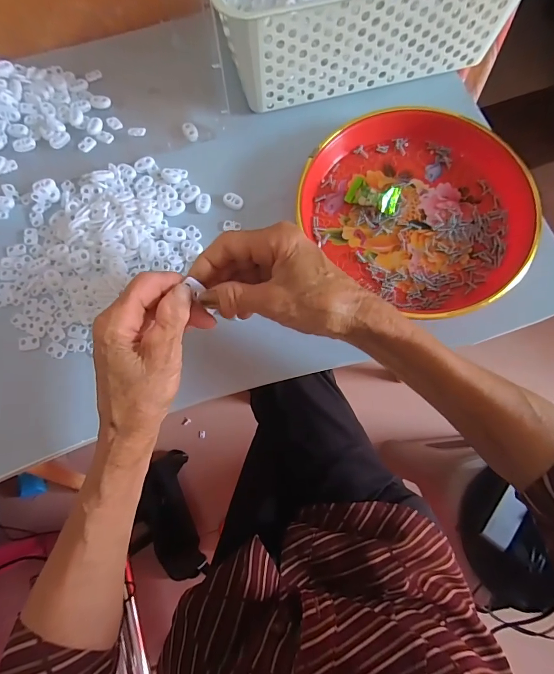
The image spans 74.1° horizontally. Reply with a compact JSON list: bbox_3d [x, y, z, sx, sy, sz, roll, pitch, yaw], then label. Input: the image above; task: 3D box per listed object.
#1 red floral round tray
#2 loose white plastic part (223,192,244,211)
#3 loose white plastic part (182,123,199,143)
[{"bbox_3d":[0.138,-0.130,0.356,0.215,0.033,0.190,43,80,11],"label":"red floral round tray"},{"bbox_3d":[-0.045,-0.140,0.378,0.023,0.005,0.015,27,77,8],"label":"loose white plastic part"},{"bbox_3d":[-0.095,-0.226,0.400,0.015,0.004,0.024,-26,77,-6],"label":"loose white plastic part"}]

